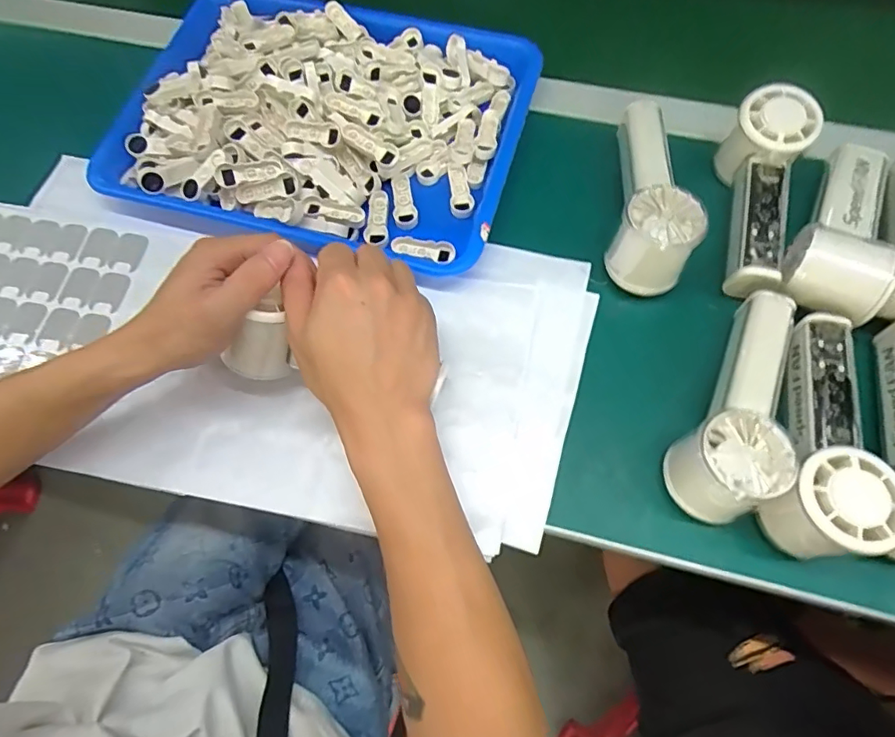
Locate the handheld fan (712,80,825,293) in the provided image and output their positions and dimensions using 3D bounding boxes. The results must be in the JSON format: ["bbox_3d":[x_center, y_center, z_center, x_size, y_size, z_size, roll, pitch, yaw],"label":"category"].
[{"bbox_3d":[0.227,-0.129,0.389,0.052,0.056,0.154,18,70,8],"label":"handheld fan"}]

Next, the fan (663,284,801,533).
[{"bbox_3d":[0.195,0.022,0.343,0.054,0.065,0.153,28,71,12],"label":"fan"}]

